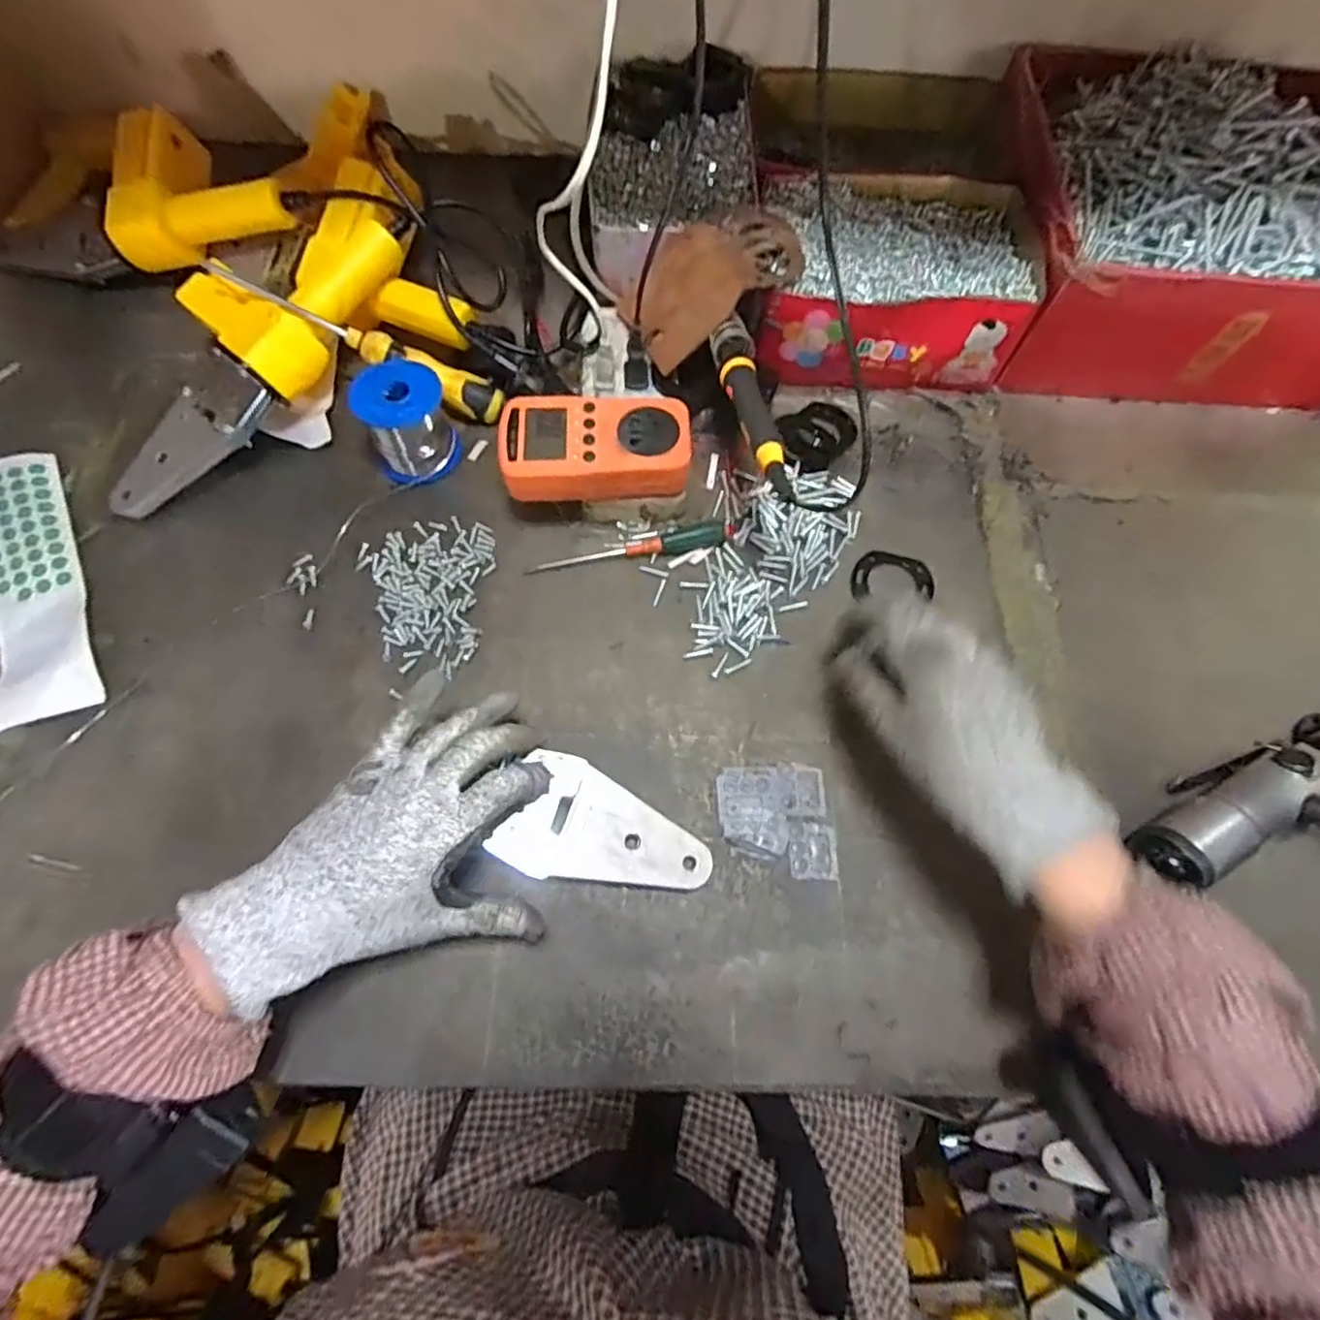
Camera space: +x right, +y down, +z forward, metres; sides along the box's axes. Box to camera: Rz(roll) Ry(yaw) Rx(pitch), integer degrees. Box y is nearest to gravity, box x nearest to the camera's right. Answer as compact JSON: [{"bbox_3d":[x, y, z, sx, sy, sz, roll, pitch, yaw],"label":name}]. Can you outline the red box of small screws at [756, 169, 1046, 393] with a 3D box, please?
[{"bbox_3d":[0.186,-0.310,0.533,0.206,0.082,0.154,2,69,-1],"label":"red box of small screws"}]

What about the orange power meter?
[{"bbox_3d":[-0.043,-0.146,0.446,0.124,0.033,0.063,-2,69,-3],"label":"orange power meter"}]

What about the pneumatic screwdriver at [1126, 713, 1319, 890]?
[{"bbox_3d":[0.374,0.079,0.410,0.189,0.043,0.042,-29,72,-13],"label":"pneumatic screwdriver"}]

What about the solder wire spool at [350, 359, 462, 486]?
[{"bbox_3d":[-0.189,-0.179,0.479,0.063,0.059,0.065,1,69,-2],"label":"solder wire spool"}]

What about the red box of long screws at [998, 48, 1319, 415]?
[{"bbox_3d":[0.438,-0.364,0.547,0.299,0.123,0.260,2,69,-1],"label":"red box of long screws"}]

